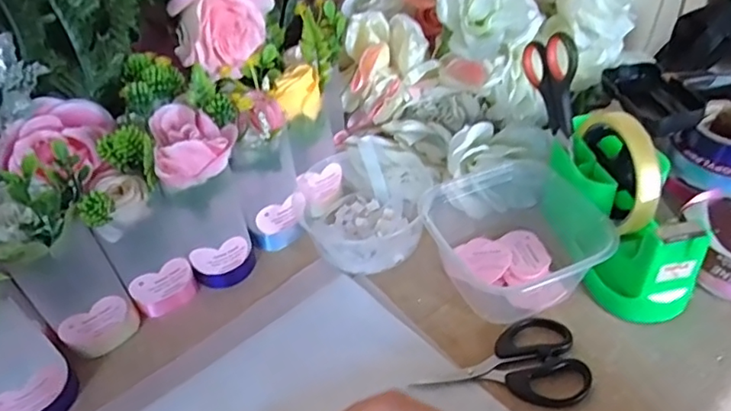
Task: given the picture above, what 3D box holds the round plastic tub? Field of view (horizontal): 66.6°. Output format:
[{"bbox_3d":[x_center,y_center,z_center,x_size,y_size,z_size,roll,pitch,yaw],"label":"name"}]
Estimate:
[{"bbox_3d":[-0.003,-0.005,0.479,0.106,0.055,0.113,7,44,14],"label":"round plastic tub"}]

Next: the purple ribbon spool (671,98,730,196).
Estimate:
[{"bbox_3d":[0.311,-0.046,0.467,0.081,0.047,0.082,-3,42,3],"label":"purple ribbon spool"}]

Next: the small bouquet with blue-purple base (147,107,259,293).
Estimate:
[{"bbox_3d":[-0.122,-0.005,0.433,0.062,0.137,0.062,-3,42,3],"label":"small bouquet with blue-purple base"}]

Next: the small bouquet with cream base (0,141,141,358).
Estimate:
[{"bbox_3d":[-0.205,0.036,0.383,0.064,0.157,0.055,-31,48,-25],"label":"small bouquet with cream base"}]

